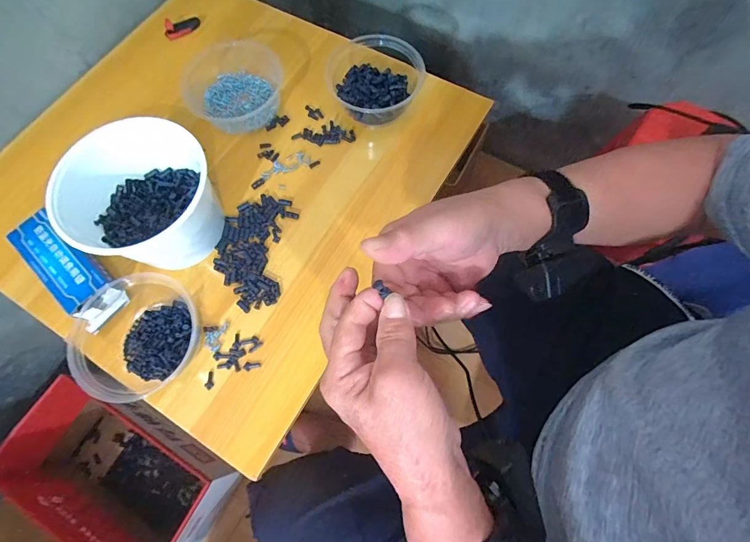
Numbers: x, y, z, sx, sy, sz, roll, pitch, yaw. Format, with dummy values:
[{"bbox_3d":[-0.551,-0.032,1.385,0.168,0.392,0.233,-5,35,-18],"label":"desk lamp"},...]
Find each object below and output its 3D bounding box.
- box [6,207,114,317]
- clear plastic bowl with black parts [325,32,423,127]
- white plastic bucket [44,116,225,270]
[{"bbox_3d":[-0.395,-0.013,0.479,0.155,0.023,0.059,41,76,11],"label":"box"},{"bbox_3d":[-0.008,-0.277,0.541,0.130,0.070,0.141,0,69,1],"label":"clear plastic bowl with black parts"},{"bbox_3d":[-0.271,-0.082,0.455,0.136,0.110,0.146,0,69,1],"label":"white plastic bucket"}]

